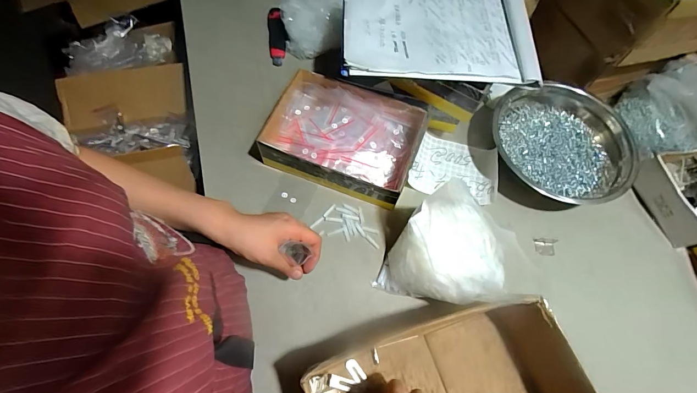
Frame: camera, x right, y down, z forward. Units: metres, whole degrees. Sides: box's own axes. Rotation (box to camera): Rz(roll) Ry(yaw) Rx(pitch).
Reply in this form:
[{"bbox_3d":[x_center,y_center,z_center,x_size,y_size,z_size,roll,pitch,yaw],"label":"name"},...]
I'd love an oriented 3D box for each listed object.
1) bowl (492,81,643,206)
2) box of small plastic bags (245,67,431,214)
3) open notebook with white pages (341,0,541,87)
[{"bbox_3d":[0.384,-0.086,0.591,0.206,0.088,0.224,-8,66,-7],"label":"bowl"},{"bbox_3d":[-0.018,-0.108,0.590,0.276,0.073,0.191,22,66,7],"label":"box of small plastic bags"},{"bbox_3d":[0.153,-0.273,0.545,0.320,0.028,0.215,3,65,-2],"label":"open notebook with white pages"}]

